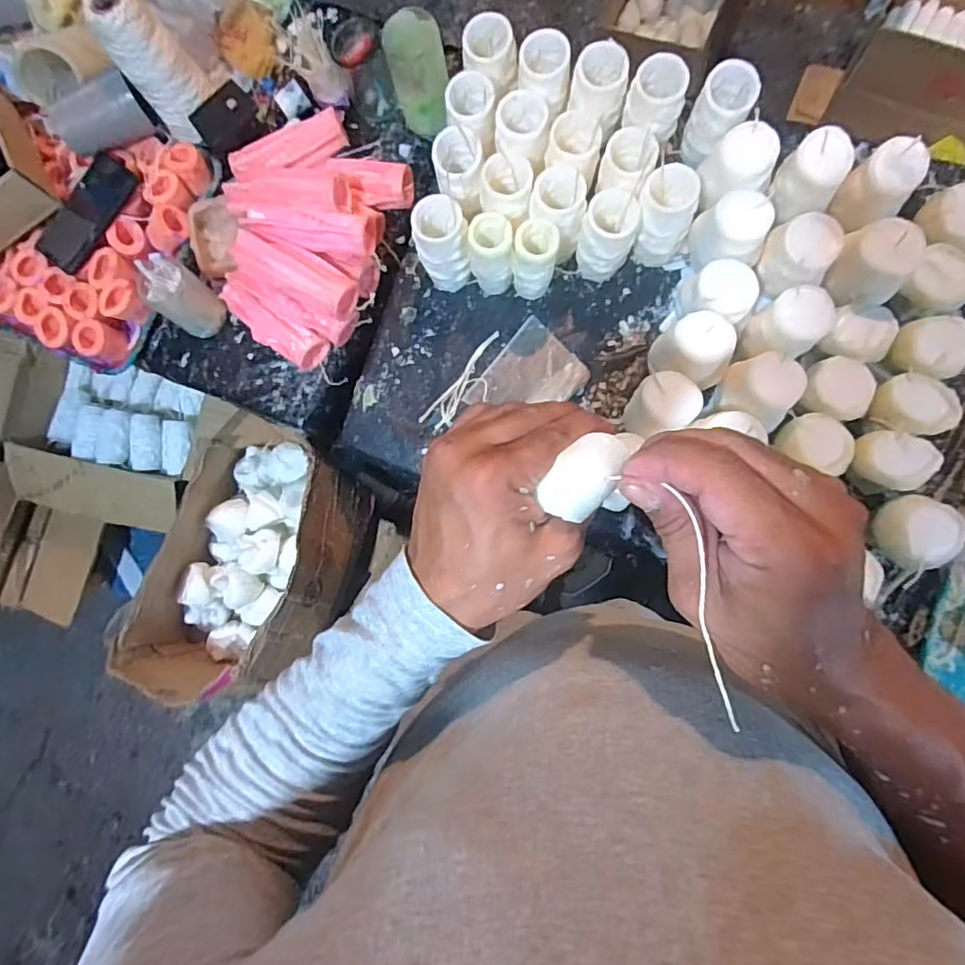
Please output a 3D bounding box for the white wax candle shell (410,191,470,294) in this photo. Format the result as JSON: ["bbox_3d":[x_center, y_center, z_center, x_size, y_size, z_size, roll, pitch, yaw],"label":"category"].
[{"bbox_3d":[-0.048,-0.291,0.688,0.066,0.104,0.074,-16,82,5],"label":"white wax candle shell"}]

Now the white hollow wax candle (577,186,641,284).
[{"bbox_3d":[0.148,-0.291,0.673,0.066,0.102,0.065,21,87,9],"label":"white hollow wax candle"}]

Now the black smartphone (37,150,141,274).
[{"bbox_3d":[-0.540,-0.367,0.763,0.075,0.014,0.164,33,89,10],"label":"black smartphone"}]

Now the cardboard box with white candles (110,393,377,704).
[{"bbox_3d":[-0.356,0.120,0.850,0.238,0.173,0.408,18,86,9],"label":"cardboard box with white candles"}]

